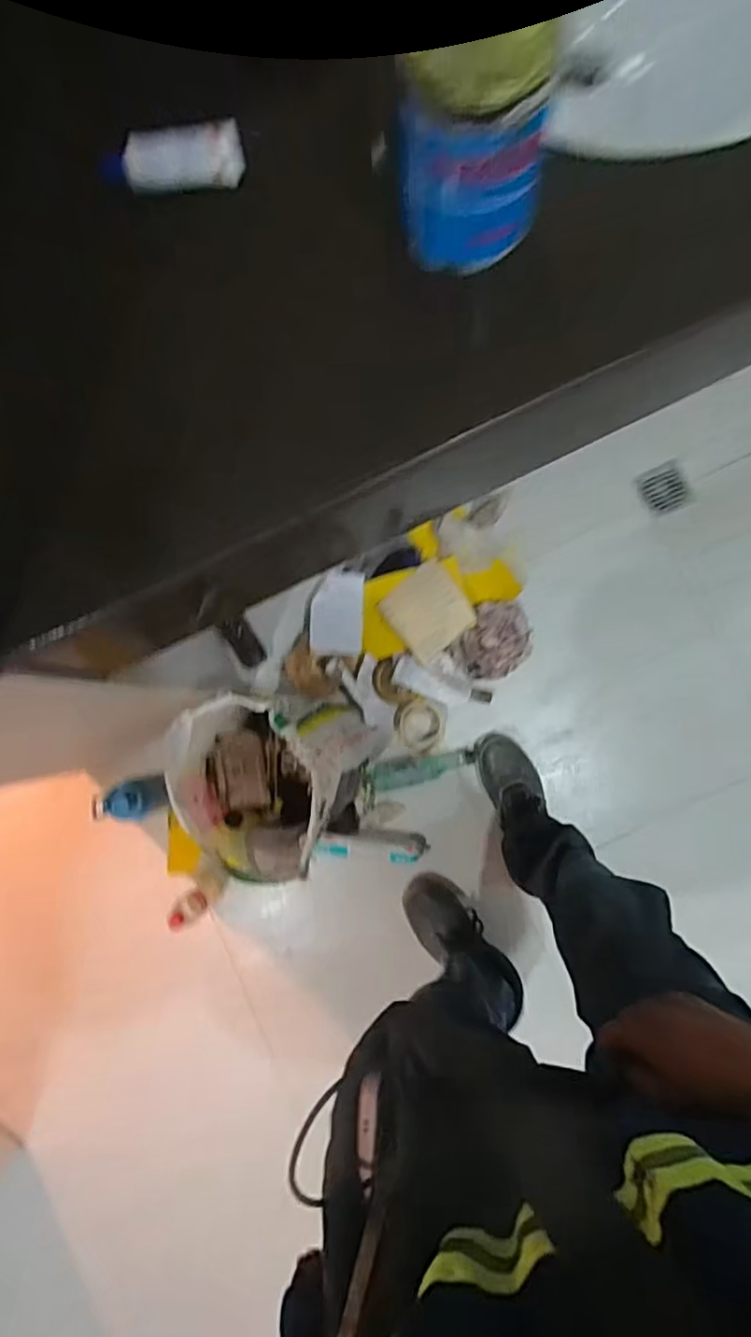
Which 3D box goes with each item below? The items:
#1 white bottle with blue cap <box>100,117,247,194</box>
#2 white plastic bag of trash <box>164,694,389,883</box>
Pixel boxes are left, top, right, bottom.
[{"bbox_3d":[-0.167,-0.423,0.497,0.115,0.029,0.035,-19,86,-12],"label":"white bottle with blue cap"},{"bbox_3d":[-0.143,0.182,1.053,0.285,0.434,0.281,-5,87,4],"label":"white plastic bag of trash"}]

